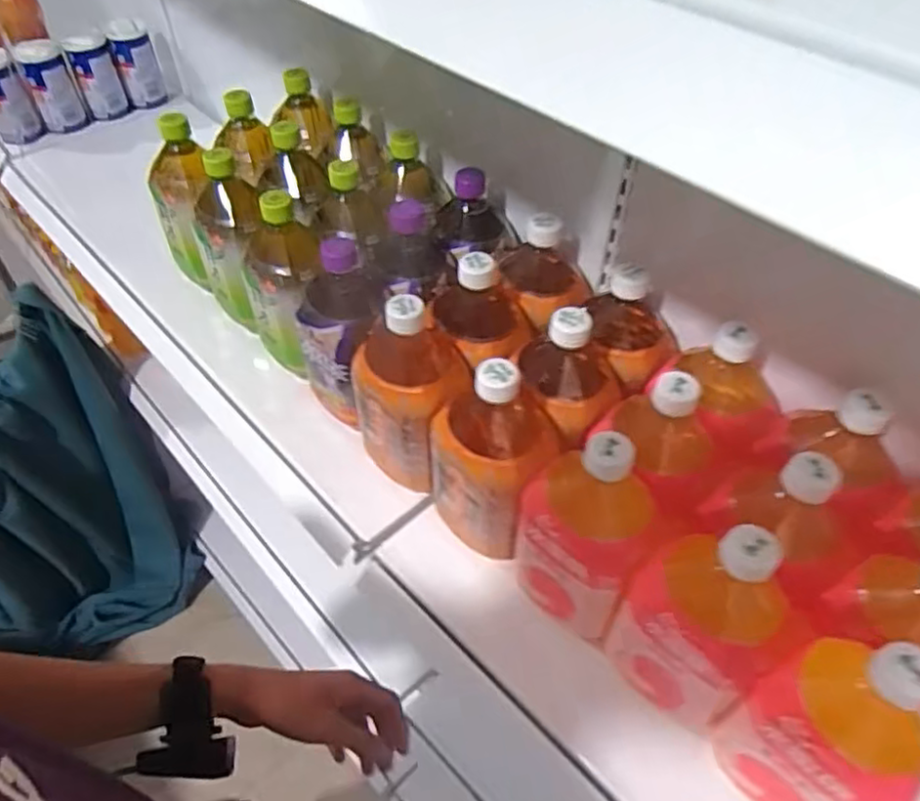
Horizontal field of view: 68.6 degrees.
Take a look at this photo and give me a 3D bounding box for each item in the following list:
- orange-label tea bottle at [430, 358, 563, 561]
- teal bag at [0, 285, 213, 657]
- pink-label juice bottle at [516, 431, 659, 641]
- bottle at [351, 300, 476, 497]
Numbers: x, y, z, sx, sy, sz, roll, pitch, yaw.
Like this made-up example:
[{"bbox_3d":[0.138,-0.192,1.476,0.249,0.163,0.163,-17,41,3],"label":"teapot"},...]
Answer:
[{"bbox_3d":[0.025,0.055,0.554,0.094,0.210,0.090,1,50,1],"label":"orange-label tea bottle"},{"bbox_3d":[-0.825,0.202,1.355,0.459,0.765,0.306,-27,55,-21],"label":"teal bag"},{"bbox_3d":[0.094,0.093,0.502,0.088,0.175,0.073,25,54,20],"label":"pink-label juice bottle"},{"bbox_3d":[-0.043,-0.003,0.599,0.096,0.209,0.074,28,55,22],"label":"bottle"}]

